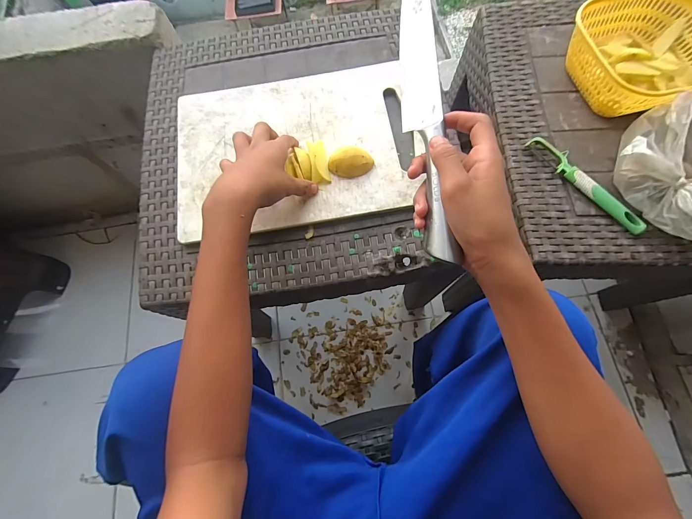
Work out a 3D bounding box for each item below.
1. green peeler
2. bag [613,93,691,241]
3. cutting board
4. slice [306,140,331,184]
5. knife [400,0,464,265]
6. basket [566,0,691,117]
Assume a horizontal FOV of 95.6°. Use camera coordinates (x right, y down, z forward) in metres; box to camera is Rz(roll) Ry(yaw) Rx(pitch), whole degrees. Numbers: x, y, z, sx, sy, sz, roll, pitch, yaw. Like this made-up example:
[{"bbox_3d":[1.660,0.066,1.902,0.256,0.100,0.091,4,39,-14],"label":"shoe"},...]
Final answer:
[{"bbox_3d":[0.307,-0.099,0.404,0.023,0.015,0.170,-37,76,-9],"label":"green peeler"},{"bbox_3d":[0.418,-0.102,0.364,0.167,0.087,0.153,36,77,11],"label":"bag"},{"bbox_3d":[-0.068,-0.156,0.437,0.326,0.015,0.235,-11,73,-2],"label":"cutting board"},{"bbox_3d":[-0.036,-0.130,0.412,0.027,0.007,0.060,-1,76,-36],"label":"slice"},{"bbox_3d":[0.074,-0.150,0.305,0.031,0.028,0.306,-4,83,0],"label":"knife"},{"bbox_3d":[0.389,-0.271,0.425,0.171,0.073,0.171,-28,74,-7],"label":"basket"}]

